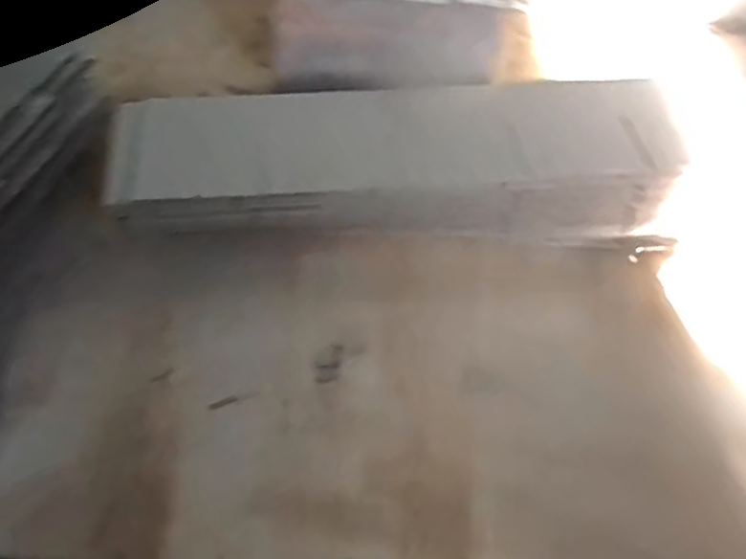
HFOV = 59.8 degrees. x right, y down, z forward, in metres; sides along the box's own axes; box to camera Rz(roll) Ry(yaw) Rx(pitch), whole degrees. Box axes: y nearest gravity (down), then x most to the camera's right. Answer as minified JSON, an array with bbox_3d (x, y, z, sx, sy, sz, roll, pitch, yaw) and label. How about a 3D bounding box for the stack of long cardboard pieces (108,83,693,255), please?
[{"bbox_3d":[0.030,-0.099,0.611,0.501,0.096,0.149,-5,58,-5],"label":"stack of long cardboard pieces"}]

